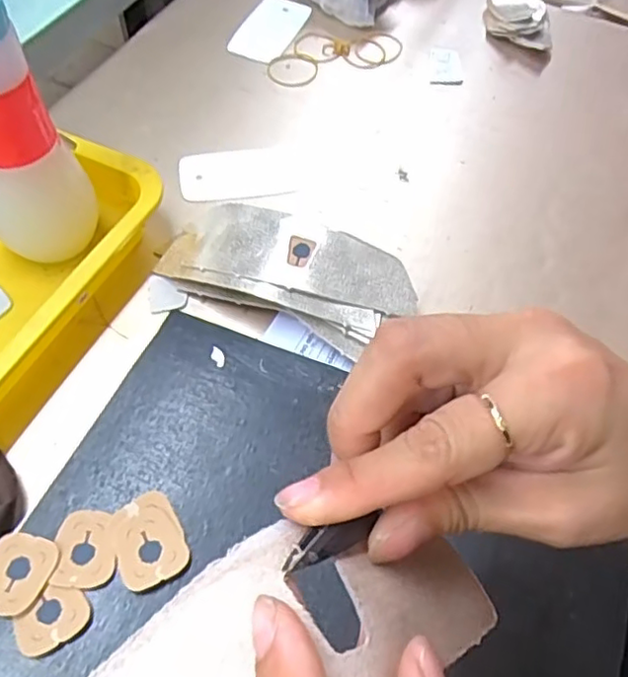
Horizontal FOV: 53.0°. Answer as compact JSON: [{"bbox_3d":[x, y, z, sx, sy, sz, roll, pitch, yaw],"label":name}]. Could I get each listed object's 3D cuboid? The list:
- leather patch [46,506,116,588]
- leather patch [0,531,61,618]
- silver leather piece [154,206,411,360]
[{"bbox_3d":[-0.117,0.106,0.321,0.030,0.004,0.039,-2,58,-6],"label":"leather patch"},{"bbox_3d":[-0.148,0.116,0.312,0.032,0.004,0.038,14,58,4],"label":"leather patch"},{"bbox_3d":[-0.018,-0.045,0.433,0.182,0.041,0.068,24,59,10],"label":"silver leather piece"}]

